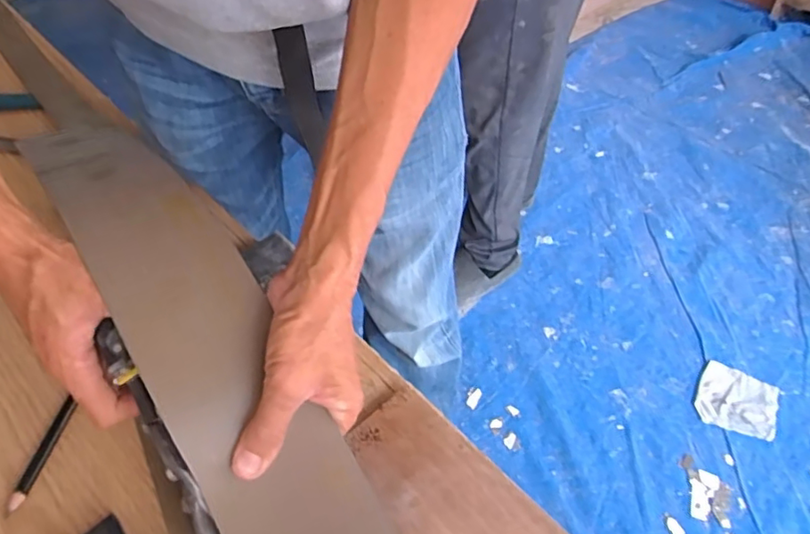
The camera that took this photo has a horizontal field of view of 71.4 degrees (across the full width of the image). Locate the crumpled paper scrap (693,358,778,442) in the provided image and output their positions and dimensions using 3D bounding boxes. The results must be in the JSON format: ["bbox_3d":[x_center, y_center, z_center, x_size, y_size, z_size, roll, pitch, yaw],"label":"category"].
[{"bbox_3d":[0.655,0.266,1.111,0.146,0.016,0.136,19,53,16],"label":"crumpled paper scrap"}]

